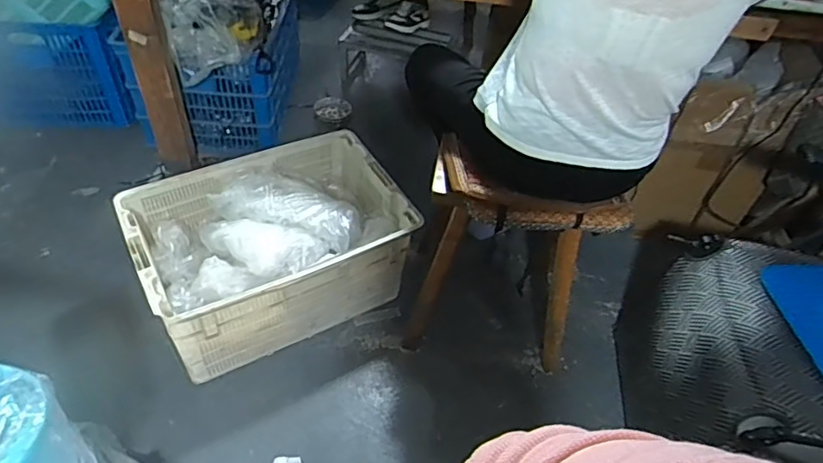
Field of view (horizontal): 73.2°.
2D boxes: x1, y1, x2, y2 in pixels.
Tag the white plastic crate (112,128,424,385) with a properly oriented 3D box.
[{"bbox_3d":[-0.362,0.039,1.460,0.620,0.309,0.454,-21,53,-25],"label":"white plastic crate"}]

